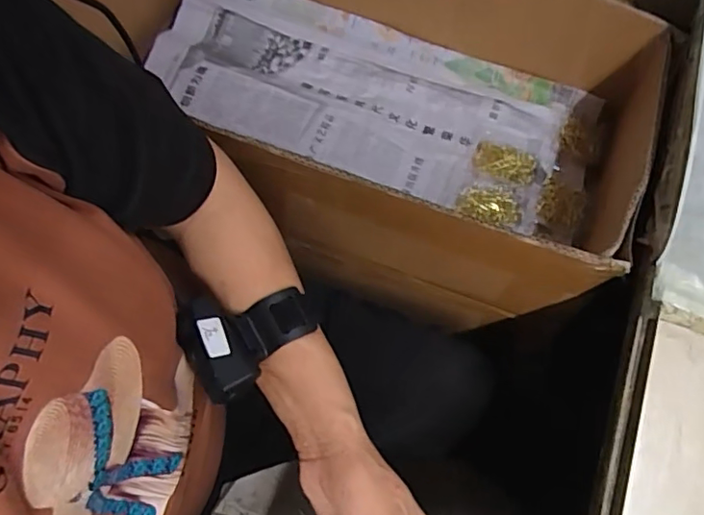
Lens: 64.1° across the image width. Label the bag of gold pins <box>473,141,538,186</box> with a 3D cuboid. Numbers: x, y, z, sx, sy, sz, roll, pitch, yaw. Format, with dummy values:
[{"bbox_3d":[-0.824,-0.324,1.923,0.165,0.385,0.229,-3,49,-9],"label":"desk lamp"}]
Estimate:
[{"bbox_3d":[0.178,-0.109,0.650,0.073,0.017,0.043,21,67,9],"label":"bag of gold pins"}]

